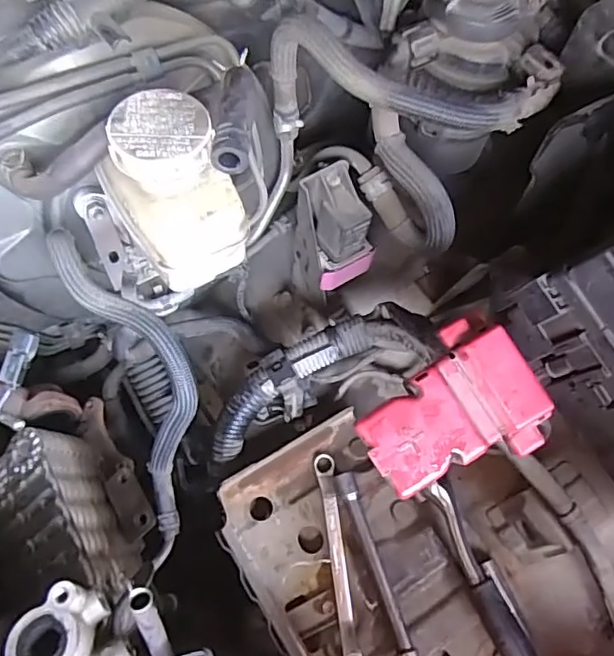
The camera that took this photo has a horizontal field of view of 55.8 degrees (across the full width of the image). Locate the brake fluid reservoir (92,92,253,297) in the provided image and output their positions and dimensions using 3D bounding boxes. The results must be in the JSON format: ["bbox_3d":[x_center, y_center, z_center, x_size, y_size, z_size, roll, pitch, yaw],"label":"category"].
[{"bbox_3d":[-0.076,-0.078,0.330,0.064,0.075,0.080,-30,66,-18],"label":"brake fluid reservoir"}]

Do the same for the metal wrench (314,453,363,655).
[{"bbox_3d":[0.026,0.183,0.471,0.016,0.017,0.165,-6,61,-6],"label":"metal wrench"}]

